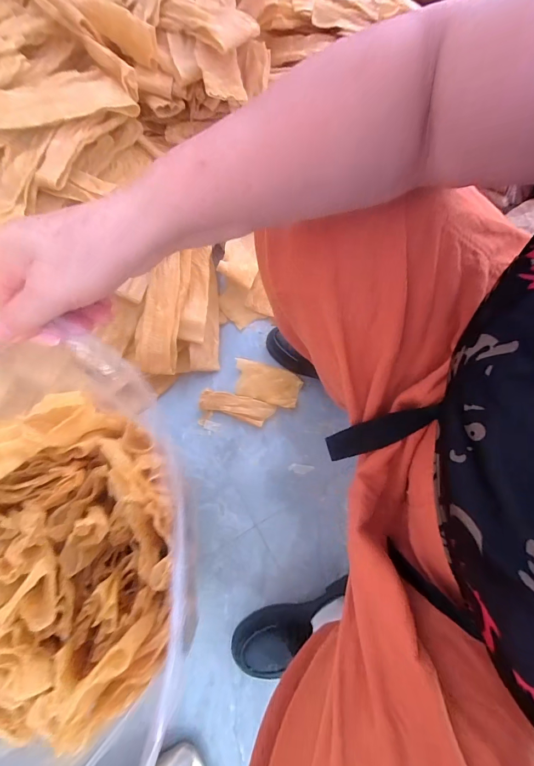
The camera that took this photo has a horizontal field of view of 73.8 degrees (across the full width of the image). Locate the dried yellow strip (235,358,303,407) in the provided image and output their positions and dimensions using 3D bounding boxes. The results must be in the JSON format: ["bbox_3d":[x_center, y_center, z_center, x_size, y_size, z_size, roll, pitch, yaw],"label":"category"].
[{"bbox_3d":[0.000,-0.001,0.711,0.134,0.013,0.077,13,73,5],"label":"dried yellow strip"}]

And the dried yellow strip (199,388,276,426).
[{"bbox_3d":[-0.059,0.046,0.694,0.143,0.020,0.049,12,73,5],"label":"dried yellow strip"}]

